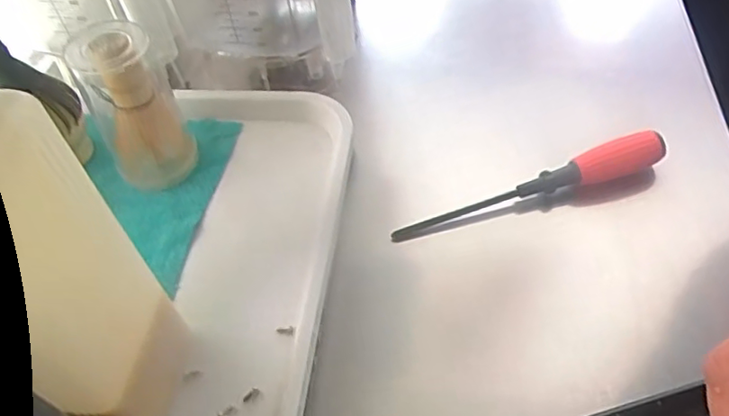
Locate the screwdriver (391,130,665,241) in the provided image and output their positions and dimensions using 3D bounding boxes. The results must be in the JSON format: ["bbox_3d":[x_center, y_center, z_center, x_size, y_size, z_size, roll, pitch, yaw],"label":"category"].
[{"bbox_3d":[0.114,-0.014,0.412,0.195,0.032,0.018,-16,50,-8],"label":"screwdriver"}]

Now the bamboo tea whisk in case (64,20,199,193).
[{"bbox_3d":[-0.160,-0.072,0.414,0.057,0.117,0.055,-25,51,-15],"label":"bamboo tea whisk in case"}]

